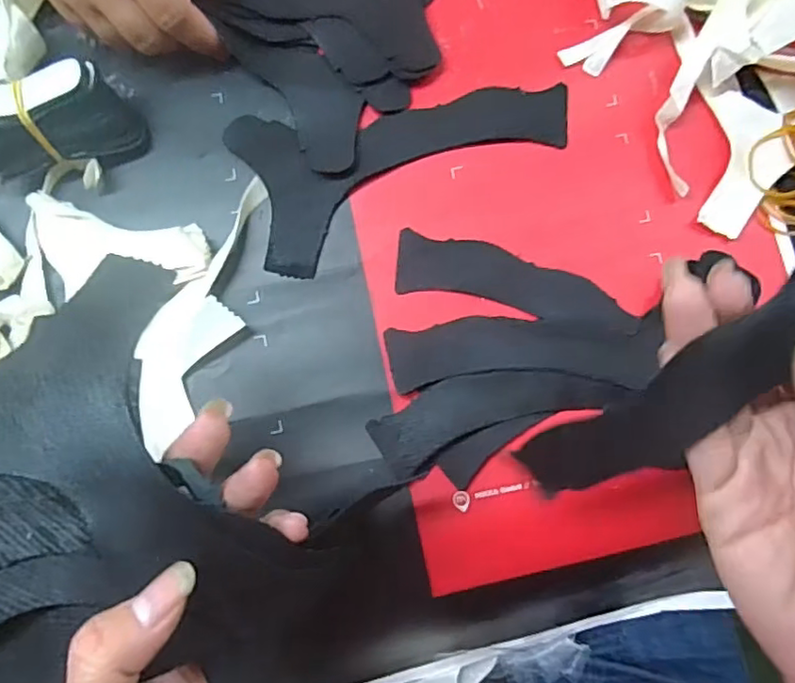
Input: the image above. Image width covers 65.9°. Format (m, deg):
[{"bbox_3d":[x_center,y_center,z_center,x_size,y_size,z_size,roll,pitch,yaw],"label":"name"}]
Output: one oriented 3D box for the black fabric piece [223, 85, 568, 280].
[{"bbox_3d":[0.005,-0.091,0.340,0.185,0.005,0.088,-7,84,-2],"label":"black fabric piece"}]

